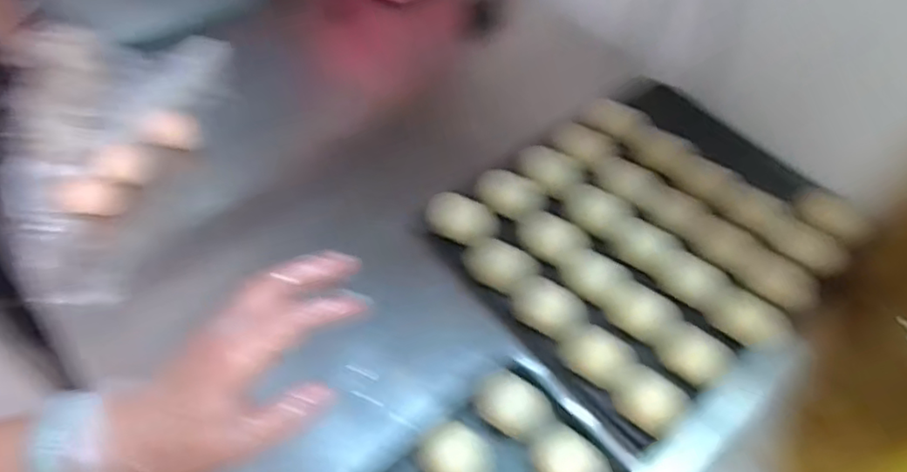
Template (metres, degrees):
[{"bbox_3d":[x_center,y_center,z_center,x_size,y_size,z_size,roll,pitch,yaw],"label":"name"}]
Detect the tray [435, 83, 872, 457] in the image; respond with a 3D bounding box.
[{"bbox_3d":[0.227,-0.017,0.715,0.423,0.053,0.345,-34,63,-27],"label":"tray"}]

